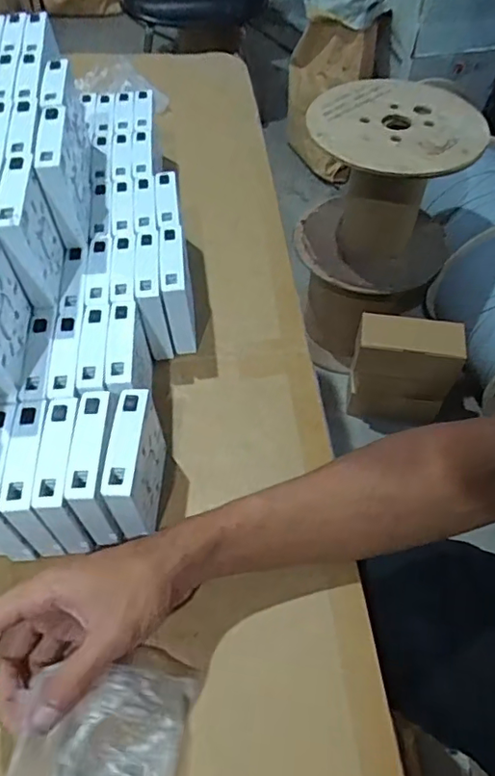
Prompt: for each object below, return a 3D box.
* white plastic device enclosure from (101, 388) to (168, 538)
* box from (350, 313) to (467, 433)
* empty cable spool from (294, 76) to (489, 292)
[{"bbox_3d":[-0.082,0.060,0.416,0.026,0.092,0.094,2,54,0],"label":"white plastic device enclosure"},{"bbox_3d":[0.339,-0.030,1.252,0.212,0.285,0.090,7,54,4],"label":"box"},{"bbox_3d":[0.295,-0.431,1.220,0.340,0.328,0.349,19,56,13],"label":"empty cable spool"}]

